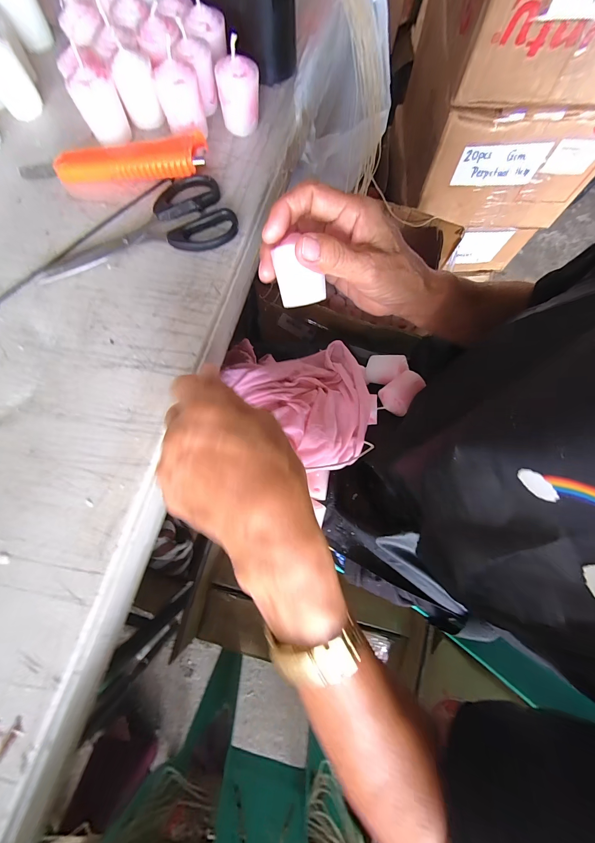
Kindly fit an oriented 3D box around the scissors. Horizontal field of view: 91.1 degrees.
[{"bbox_3d":[-0.143,-0.173,0.258,0.171,0.012,0.071,-15,77,-5],"label":"scissors"}]

